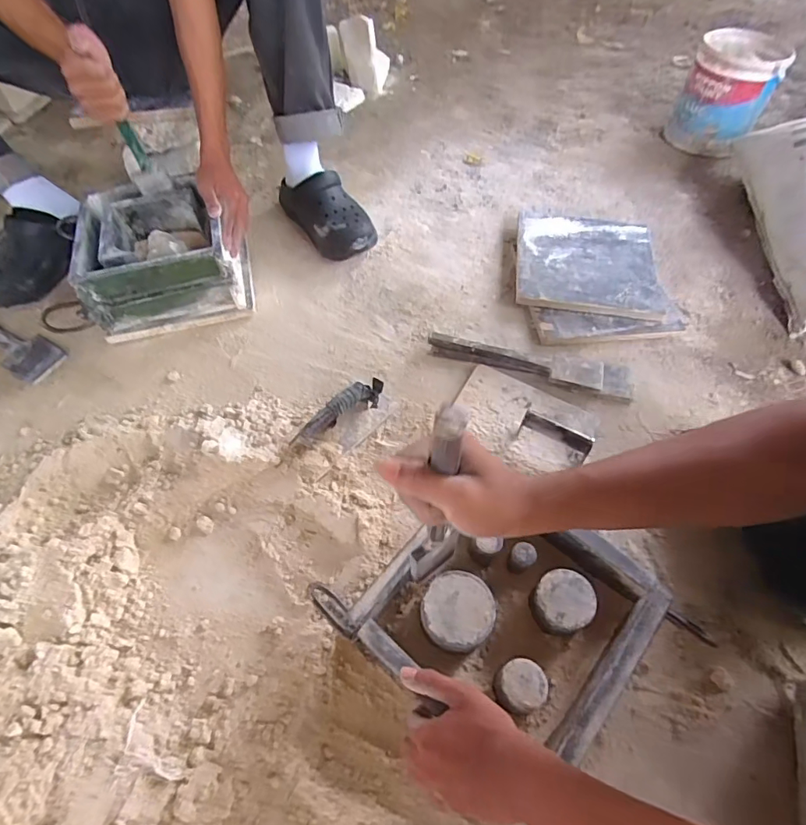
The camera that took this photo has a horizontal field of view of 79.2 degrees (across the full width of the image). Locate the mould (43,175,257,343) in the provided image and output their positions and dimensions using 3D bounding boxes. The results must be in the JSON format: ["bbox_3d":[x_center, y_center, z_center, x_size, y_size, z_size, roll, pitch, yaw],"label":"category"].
[{"bbox_3d":[-0.404,-0.264,0.836,0.253,0.149,0.236,-14,60,-9],"label":"mould"}]

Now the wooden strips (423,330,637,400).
[{"bbox_3d":[0.201,-0.080,0.783,0.320,0.024,0.057,10,57,9],"label":"wooden strips"}]

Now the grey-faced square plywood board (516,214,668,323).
[{"bbox_3d":[0.339,-0.284,0.901,0.252,0.019,0.263,8,57,2],"label":"grey-faced square plywood board"}]

